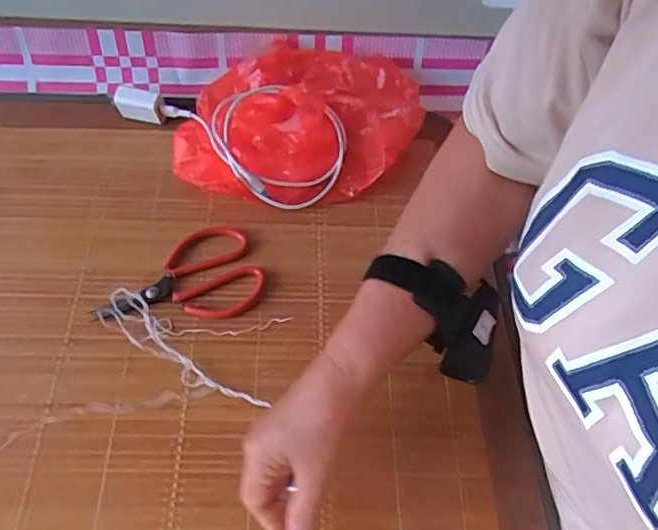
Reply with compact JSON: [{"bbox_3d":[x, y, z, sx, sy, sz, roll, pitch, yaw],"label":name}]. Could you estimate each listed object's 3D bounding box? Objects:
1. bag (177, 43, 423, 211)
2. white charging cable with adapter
[{"bbox_3d":[-0.031,-0.147,0.596,0.267,0.068,0.169,-6,57,-7],"label":"bag"},{"bbox_3d":[-0.104,-0.152,0.605,0.257,0.063,0.123,31,61,16],"label":"white charging cable with adapter"}]

